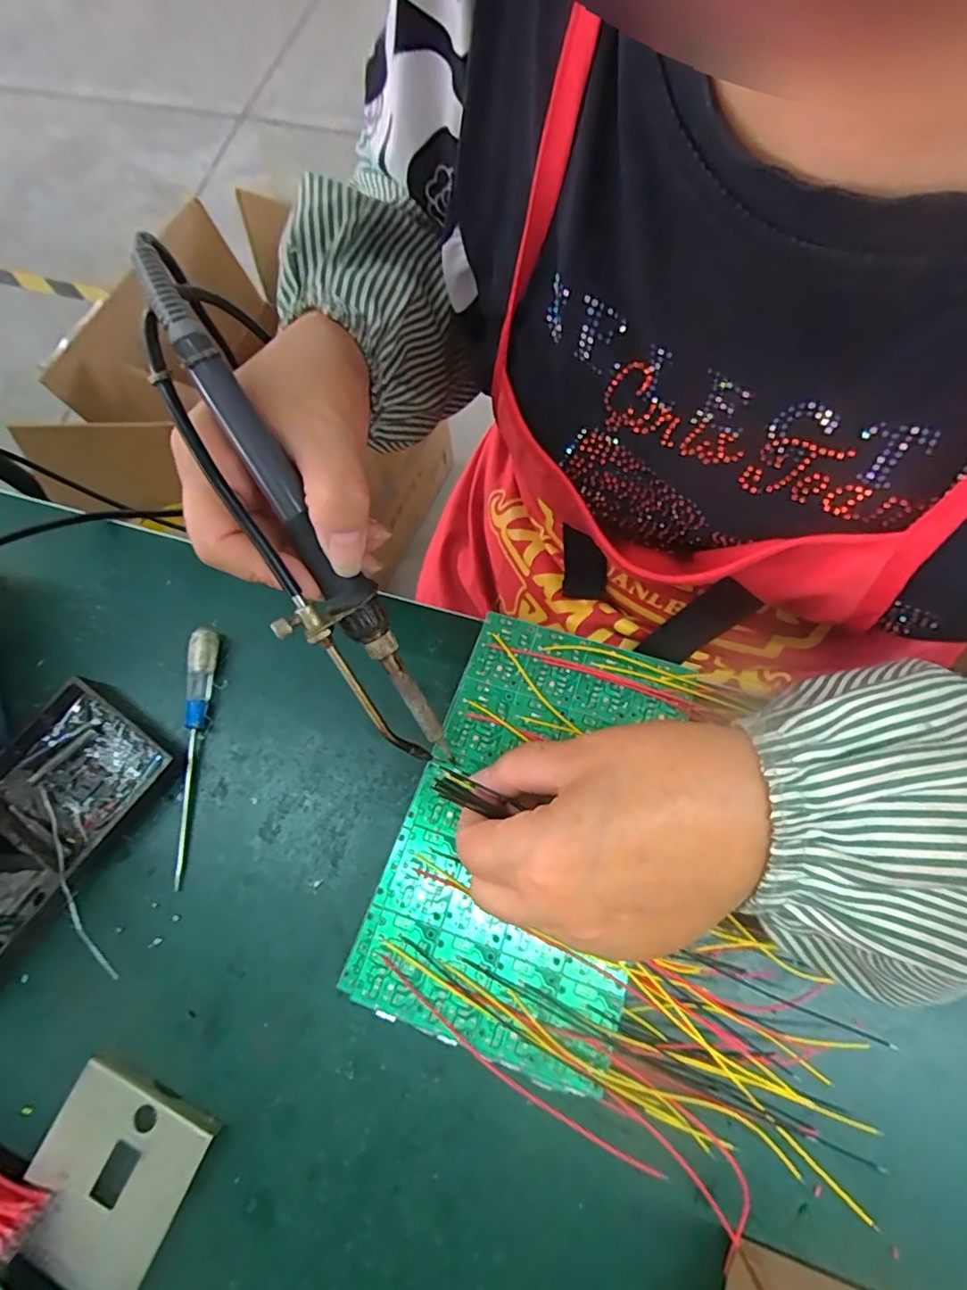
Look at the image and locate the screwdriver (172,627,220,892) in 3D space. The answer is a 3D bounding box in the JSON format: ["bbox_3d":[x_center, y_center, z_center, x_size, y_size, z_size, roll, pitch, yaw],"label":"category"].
[{"bbox_3d":[-0.146,0.052,0.288,0.012,0.016,0.124,-2,69,1],"label":"screwdriver"}]

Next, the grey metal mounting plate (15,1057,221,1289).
[{"bbox_3d":[-0.151,0.215,0.231,0.062,0.011,0.064,22,71,10],"label":"grey metal mounting plate"}]

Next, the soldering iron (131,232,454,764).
[{"bbox_3d":[-0.066,-0.038,0.207,0.042,0.020,0.203,-29,107,-9],"label":"soldering iron"}]

